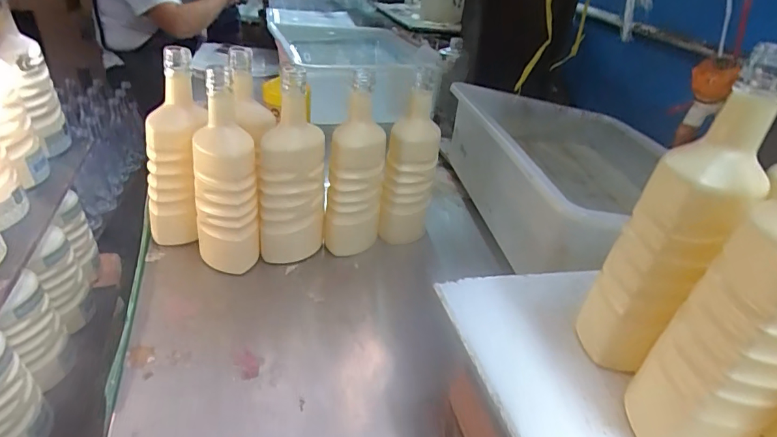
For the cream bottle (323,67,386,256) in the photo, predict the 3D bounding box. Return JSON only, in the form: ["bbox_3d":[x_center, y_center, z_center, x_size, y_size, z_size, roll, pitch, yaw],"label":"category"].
[{"bbox_3d":[-0.045,-0.056,0.637,0.077,0.243,0.090,5,34,-1],"label":"cream bottle"}]

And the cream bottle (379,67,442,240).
[{"bbox_3d":[0.032,-0.072,0.677,0.074,0.245,0.063,7,34,3],"label":"cream bottle"}]

